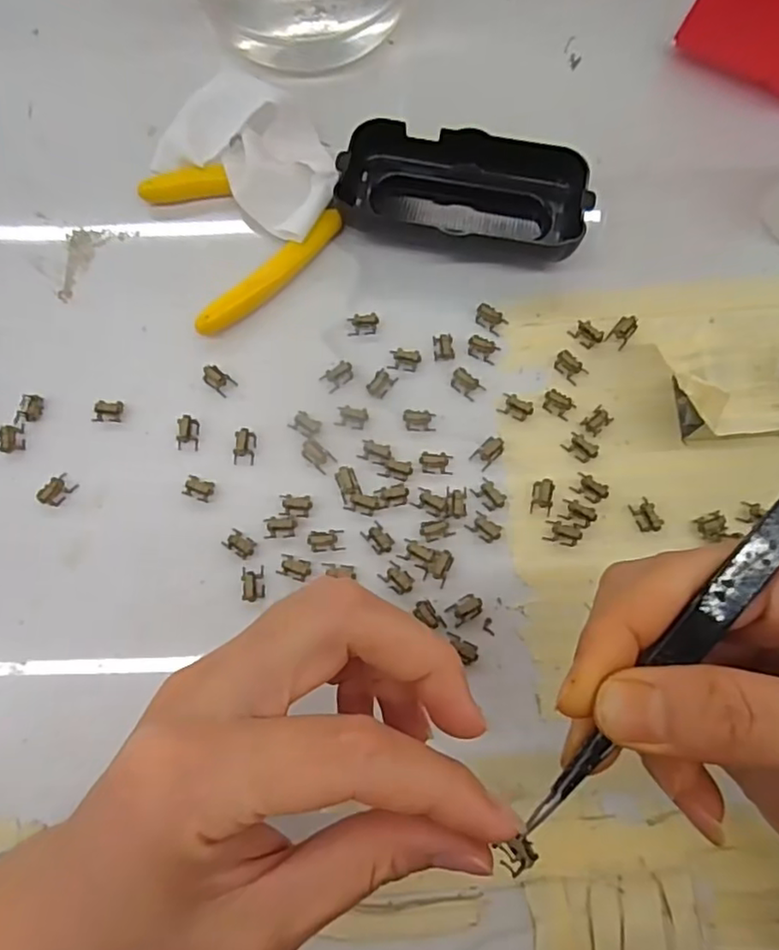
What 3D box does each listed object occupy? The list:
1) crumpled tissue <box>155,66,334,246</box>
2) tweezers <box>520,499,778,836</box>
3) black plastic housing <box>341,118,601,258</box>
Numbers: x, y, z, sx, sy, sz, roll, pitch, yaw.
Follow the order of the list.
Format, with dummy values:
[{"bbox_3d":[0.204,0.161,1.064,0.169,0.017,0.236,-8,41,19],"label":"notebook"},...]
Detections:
[{"bbox_3d":[-0.060,-0.158,0.299,0.090,0.021,0.067,33,78,9],"label":"crumpled tissue"},{"bbox_3d":[0.076,0.042,0.156,0.009,0.004,0.125,39,91,10],"label":"tweezers"},{"bbox_3d":[0.035,-0.132,0.288,0.109,0.026,0.050,13,76,4],"label":"black plastic housing"}]

